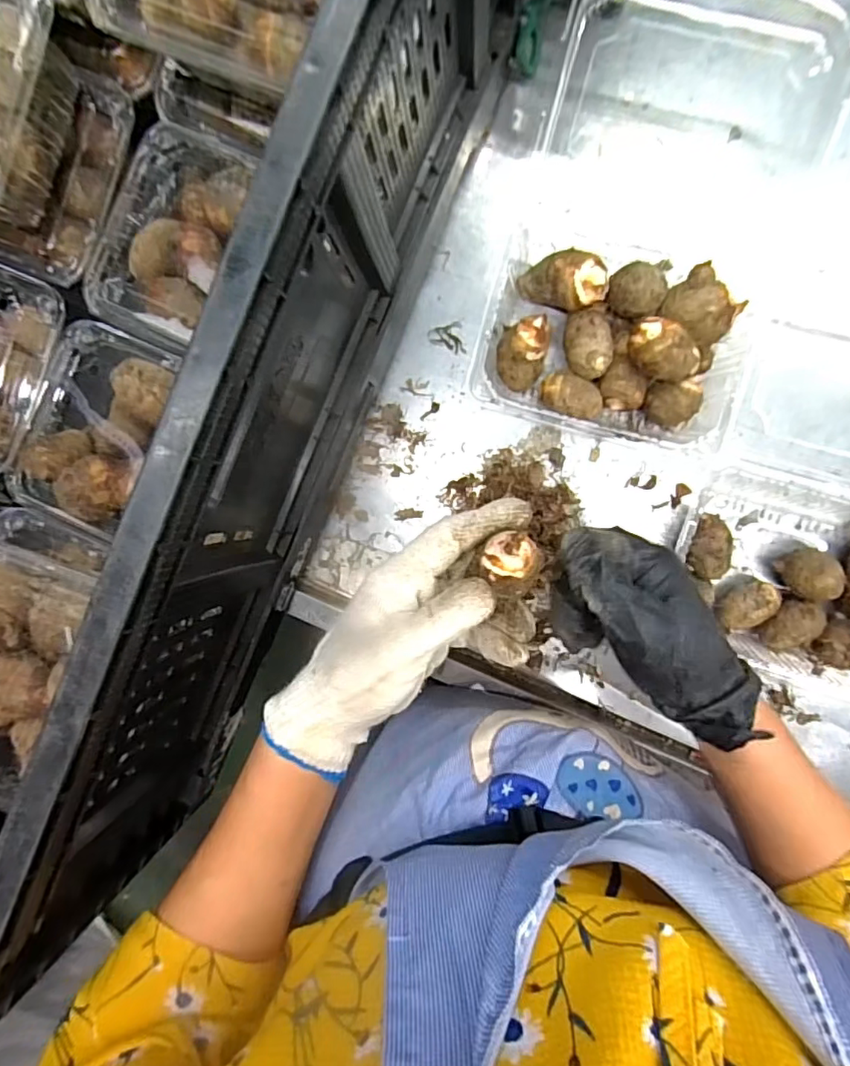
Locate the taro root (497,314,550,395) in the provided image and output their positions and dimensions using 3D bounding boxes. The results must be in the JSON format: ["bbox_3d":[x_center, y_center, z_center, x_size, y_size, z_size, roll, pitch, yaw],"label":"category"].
[{"bbox_3d":[0.068,-0.125,0.400,0.033,0.044,0.045,10,95,4],"label":"taro root"}]

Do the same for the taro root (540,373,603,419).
[{"bbox_3d":[0.103,-0.097,0.406,0.043,0.033,0.026,24,96,3],"label":"taro root"}]

